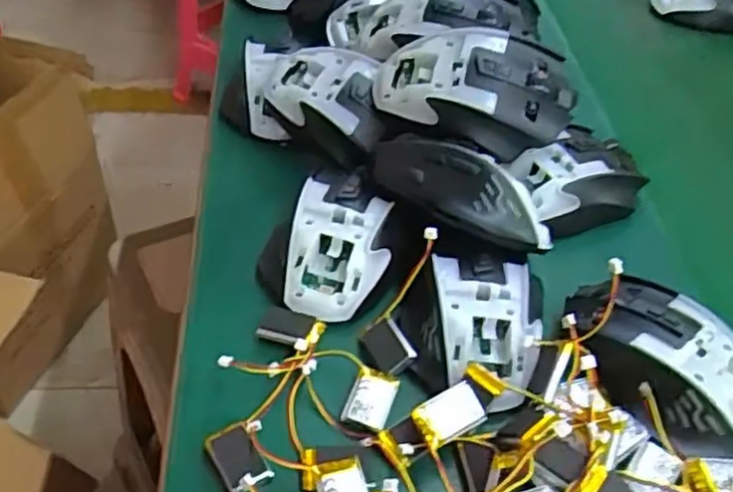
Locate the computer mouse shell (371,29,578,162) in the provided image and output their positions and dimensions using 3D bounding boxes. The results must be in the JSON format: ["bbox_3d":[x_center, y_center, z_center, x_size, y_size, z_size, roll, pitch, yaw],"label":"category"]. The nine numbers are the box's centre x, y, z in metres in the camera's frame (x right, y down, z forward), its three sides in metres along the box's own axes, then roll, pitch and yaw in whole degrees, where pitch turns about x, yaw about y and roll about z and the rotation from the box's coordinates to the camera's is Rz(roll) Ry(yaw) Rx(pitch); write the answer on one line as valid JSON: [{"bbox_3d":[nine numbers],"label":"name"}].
[{"bbox_3d":[0.063,-0.091,0.420,0.118,0.050,0.058,11,45,4],"label":"computer mouse shell"}]

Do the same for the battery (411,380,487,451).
[{"bbox_3d":[0.038,0.078,0.328,0.034,0.005,0.021,-25,82,-26],"label":"battery"}]

